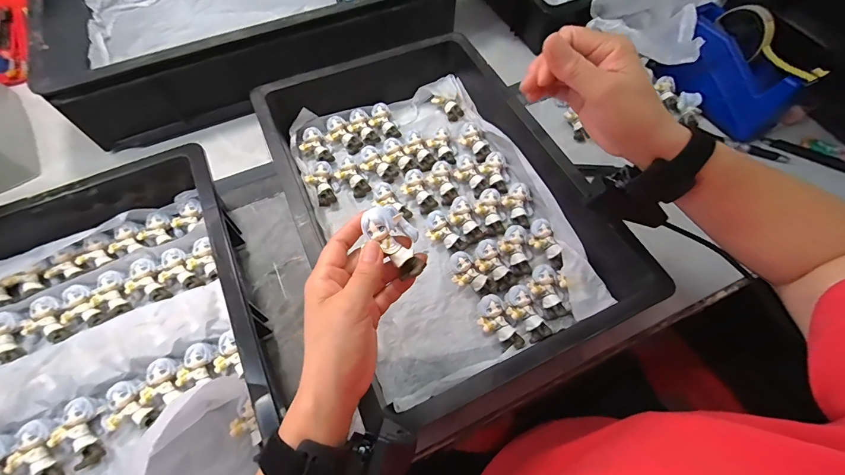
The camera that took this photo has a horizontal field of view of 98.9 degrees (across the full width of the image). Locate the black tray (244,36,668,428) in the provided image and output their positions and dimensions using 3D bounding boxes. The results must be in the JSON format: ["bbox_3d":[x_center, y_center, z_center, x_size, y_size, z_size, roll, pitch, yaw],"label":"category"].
[{"bbox_3d":[0.011,-0.048,0.452,0.313,0.102,0.461,-23,65,-12],"label":"black tray"}]

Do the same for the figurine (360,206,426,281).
[{"bbox_3d":[-0.021,0.002,0.291,0.033,0.028,0.060,-36,103,-15],"label":"figurine"}]

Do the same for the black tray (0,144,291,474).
[{"bbox_3d":[-0.330,0.119,0.355,0.339,0.094,0.450,-27,66,-14],"label":"black tray"}]

